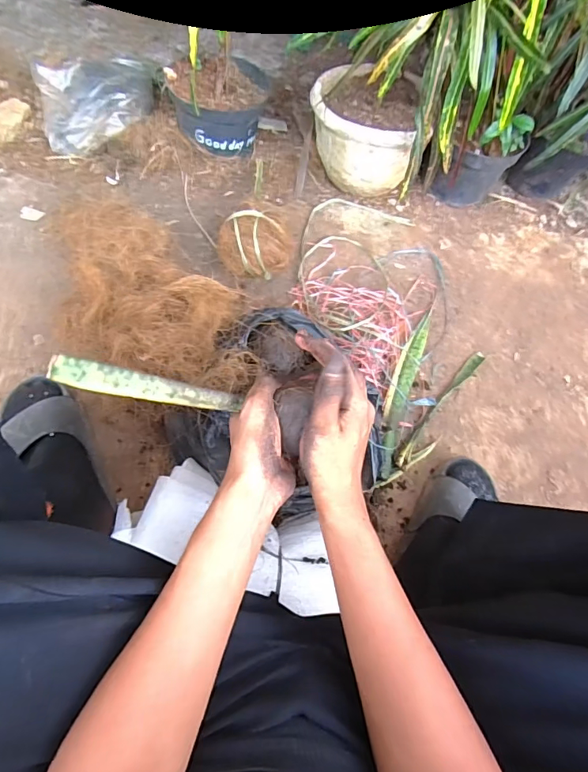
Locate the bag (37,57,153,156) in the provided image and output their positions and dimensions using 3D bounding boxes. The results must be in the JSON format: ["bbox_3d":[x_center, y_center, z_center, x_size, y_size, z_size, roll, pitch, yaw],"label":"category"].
[{"bbox_3d":[-0.359,-0.528,0.850,0.223,0.080,0.153,-18,70,-16],"label":"bag"}]

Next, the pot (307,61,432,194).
[{"bbox_3d":[0.140,-0.457,0.828,0.210,0.157,0.195,3,65,-6],"label":"pot"}]

